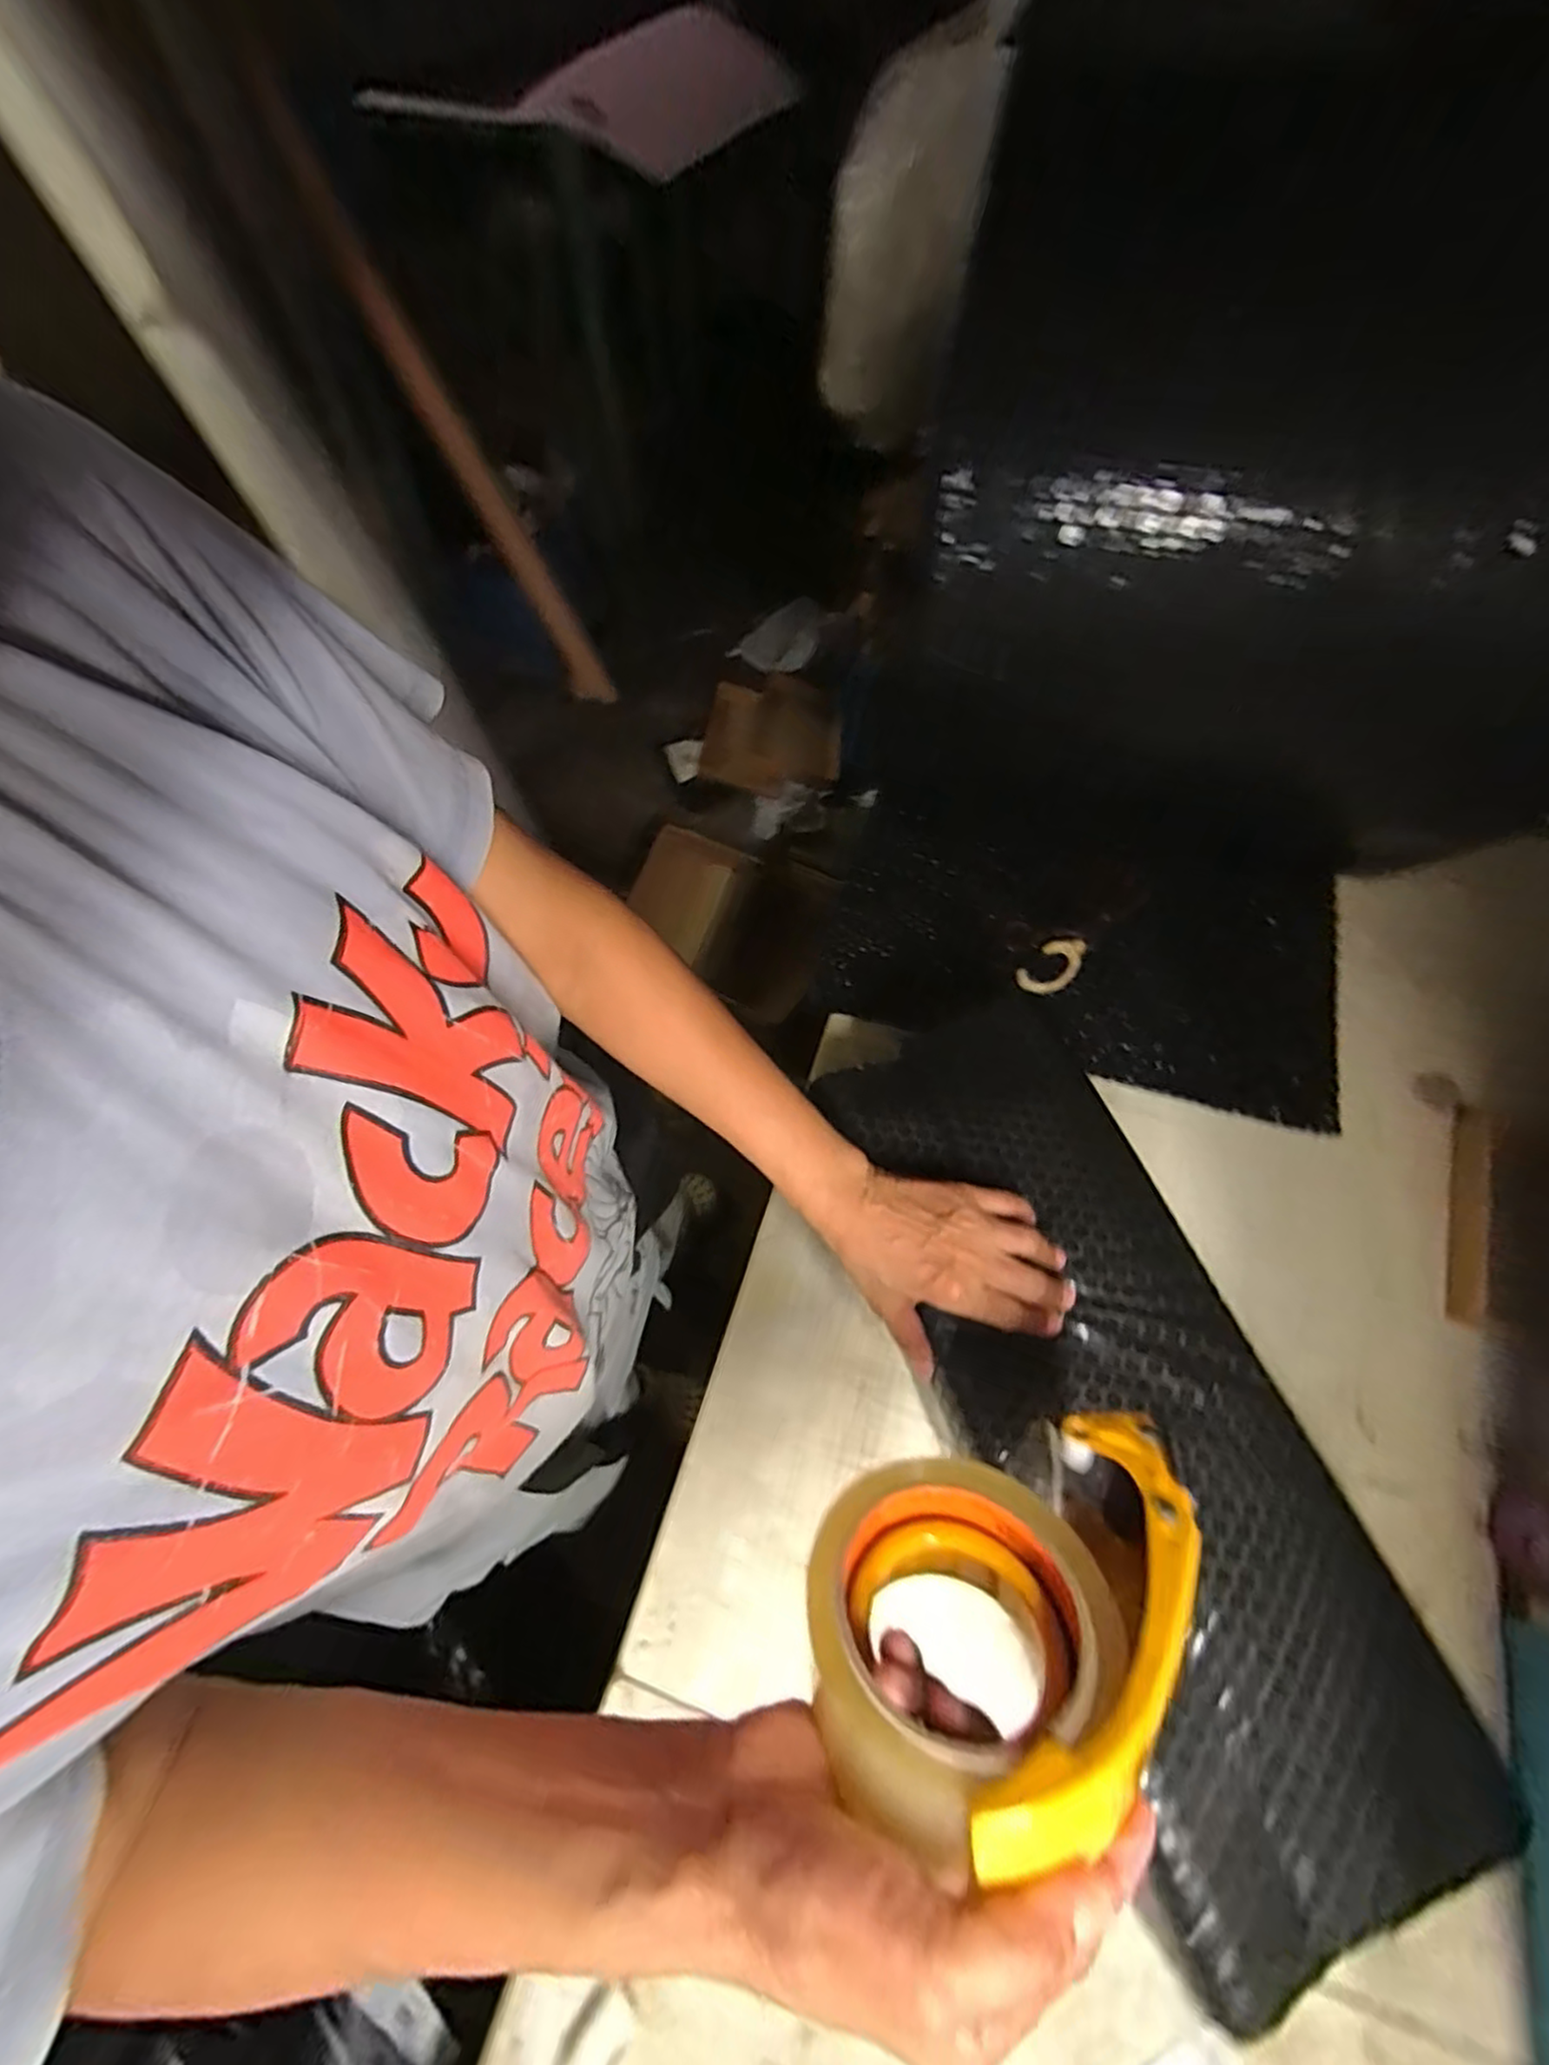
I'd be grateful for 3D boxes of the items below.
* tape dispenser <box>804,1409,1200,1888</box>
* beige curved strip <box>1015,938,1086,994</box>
[{"bbox_3d":[0.087,0.213,0.241,0.145,0.063,0.105,-7,24,-6],"label":"tape dispenser"},{"bbox_3d":[0.268,-0.064,0.659,0.074,0.010,0.041,-37,70,-16],"label":"beige curved strip"}]

